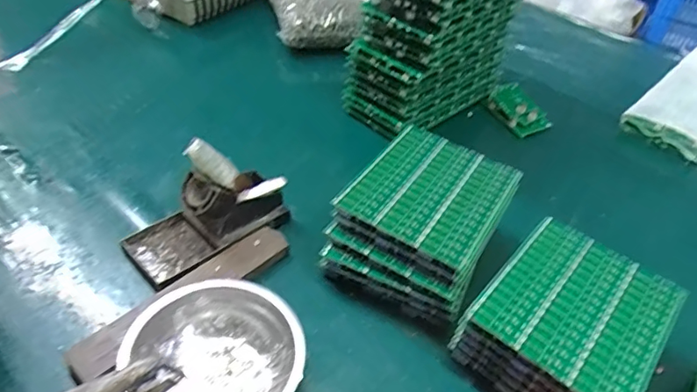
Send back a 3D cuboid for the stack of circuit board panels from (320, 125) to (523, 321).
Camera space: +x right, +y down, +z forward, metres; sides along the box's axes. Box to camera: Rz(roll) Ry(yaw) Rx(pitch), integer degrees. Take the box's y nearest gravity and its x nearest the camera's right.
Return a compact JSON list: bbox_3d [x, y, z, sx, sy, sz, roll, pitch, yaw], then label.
[{"bbox_3d":[0.072,0.022,0.491,0.131,0.075,0.164,24,43,20],"label":"stack of circuit board panels"}]

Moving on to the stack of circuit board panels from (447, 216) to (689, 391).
[{"bbox_3d":[0.182,0.107,0.432,0.127,0.066,0.148,33,46,28],"label":"stack of circuit board panels"}]

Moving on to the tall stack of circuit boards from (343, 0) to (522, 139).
[{"bbox_3d":[0.118,-0.222,0.651,0.223,0.222,0.109,-30,52,-36],"label":"tall stack of circuit boards"}]

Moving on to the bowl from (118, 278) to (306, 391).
[{"bbox_3d":[-0.100,0.124,0.389,0.122,0.045,0.124,4,40,-3],"label":"bowl"}]

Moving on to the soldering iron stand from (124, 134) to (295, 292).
[{"bbox_3d":[-0.131,0.007,0.485,0.151,0.084,0.072,-27,51,-34],"label":"soldering iron stand"}]

